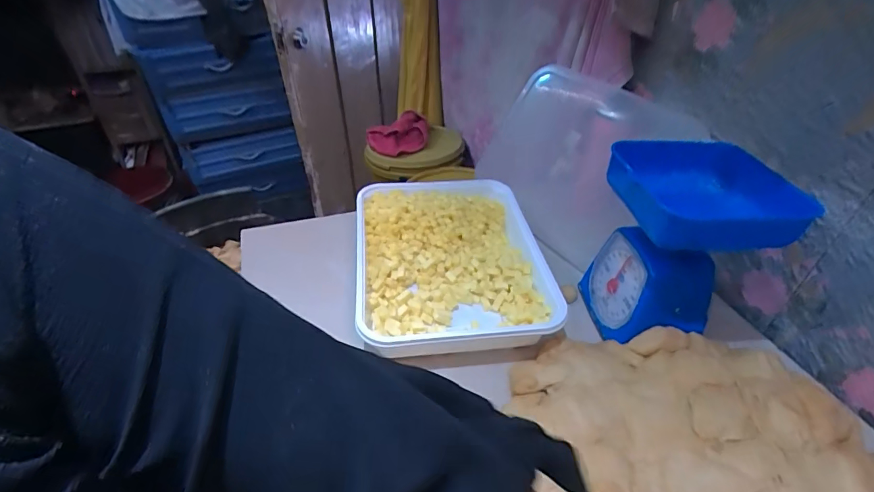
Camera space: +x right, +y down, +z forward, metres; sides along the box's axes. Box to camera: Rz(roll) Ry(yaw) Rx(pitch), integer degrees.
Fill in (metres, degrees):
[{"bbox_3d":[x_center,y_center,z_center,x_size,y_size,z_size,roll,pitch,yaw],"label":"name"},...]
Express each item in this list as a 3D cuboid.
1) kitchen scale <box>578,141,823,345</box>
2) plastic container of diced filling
[{"bbox_3d":[0.250,0.003,0.480,0.140,0.192,0.130,-1,40,0],"label":"kitchen scale"},{"bbox_3d":[0.016,0.019,0.574,0.234,0.061,0.301,-5,40,-5],"label":"plastic container of diced filling"}]

